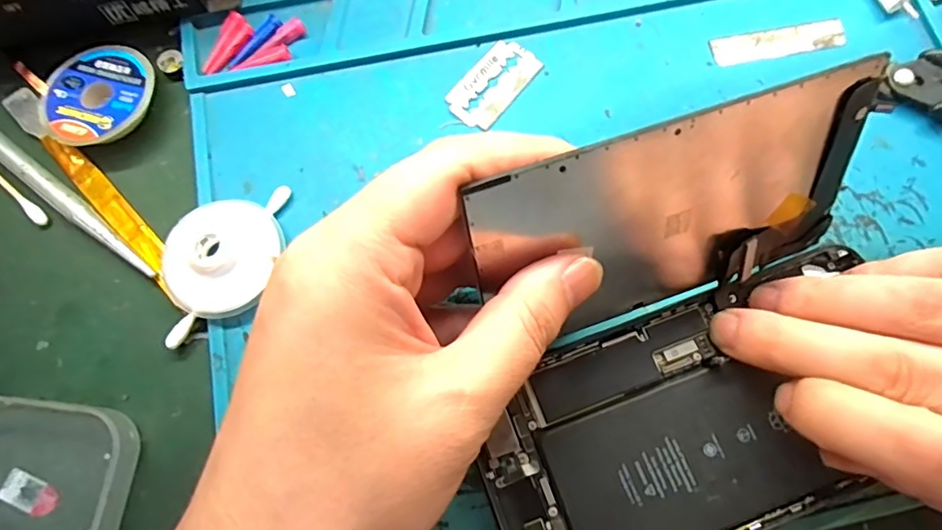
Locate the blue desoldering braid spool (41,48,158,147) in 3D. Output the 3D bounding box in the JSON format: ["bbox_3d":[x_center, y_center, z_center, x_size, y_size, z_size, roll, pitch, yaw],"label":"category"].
[{"bbox_3d":[-0.148,-0.067,0.210,0.040,0.010,0.044,0,75,0],"label":"blue desoldering braid spool"}]

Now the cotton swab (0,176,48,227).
[{"bbox_3d":[-0.190,-0.038,0.207,0.069,0.004,0.005,40,80,10],"label":"cotton swab"}]

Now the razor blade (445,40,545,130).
[{"bbox_3d":[0.010,-0.076,0.217,0.022,0.004,0.043,38,79,10],"label":"razor blade"}]

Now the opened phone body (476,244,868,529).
[{"bbox_3d":[0.075,0.053,0.179,0.145,0.005,0.074,-22,77,-5],"label":"opened phone body"}]

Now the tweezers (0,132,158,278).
[{"bbox_3d":[-0.168,-0.033,0.205,0.122,0.004,0.009,37,78,9],"label":"tweezers"}]

